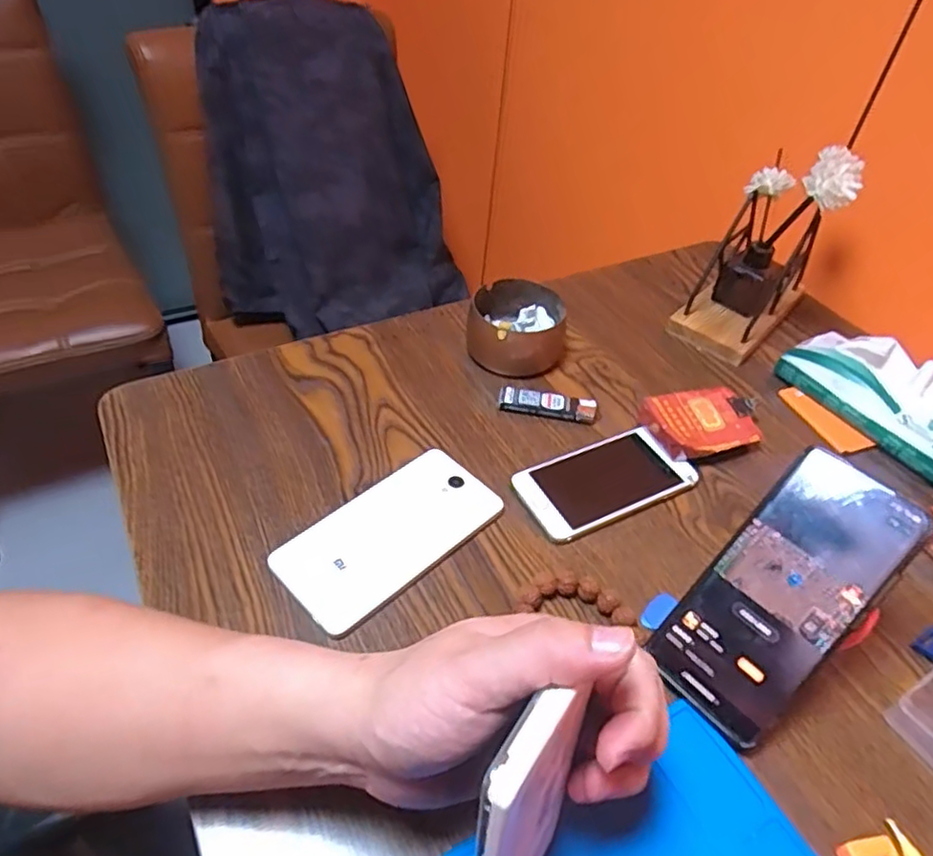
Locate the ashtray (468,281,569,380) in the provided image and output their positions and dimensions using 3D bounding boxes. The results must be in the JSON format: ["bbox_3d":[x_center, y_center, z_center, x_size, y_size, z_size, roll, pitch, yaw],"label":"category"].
[{"bbox_3d":[0.045,-0.091,0.588,0.085,0.048,0.080,9,44,3],"label":"ashtray"}]

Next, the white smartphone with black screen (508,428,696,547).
[{"bbox_3d":[0.104,0.039,0.490,0.129,0.011,0.068,-18,49,-23],"label":"white smartphone with black screen"}]

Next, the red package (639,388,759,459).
[{"bbox_3d":[0.193,-0.002,0.531,0.089,0.028,0.062,-13,48,-19],"label":"red package"}]

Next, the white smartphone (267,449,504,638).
[{"bbox_3d":[-0.051,0.071,0.438,0.076,0.011,0.147,37,52,28],"label":"white smartphone"}]

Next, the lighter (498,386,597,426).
[{"bbox_3d":[0.068,-0.020,0.543,0.080,0.015,0.022,10,44,4],"label":"lighter"}]

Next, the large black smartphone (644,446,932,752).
[{"bbox_3d":[0.179,0.093,0.366,0.074,0.007,0.162,39,93,29],"label":"large black smartphone"}]

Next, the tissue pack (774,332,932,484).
[{"bbox_3d":[0.363,-0.024,0.556,0.087,0.051,0.177,-22,51,-26],"label":"tissue pack"}]

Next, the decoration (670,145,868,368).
[{"bbox_3d":[0.285,-0.171,0.613,0.093,0.171,0.155,31,49,23],"label":"decoration"}]

